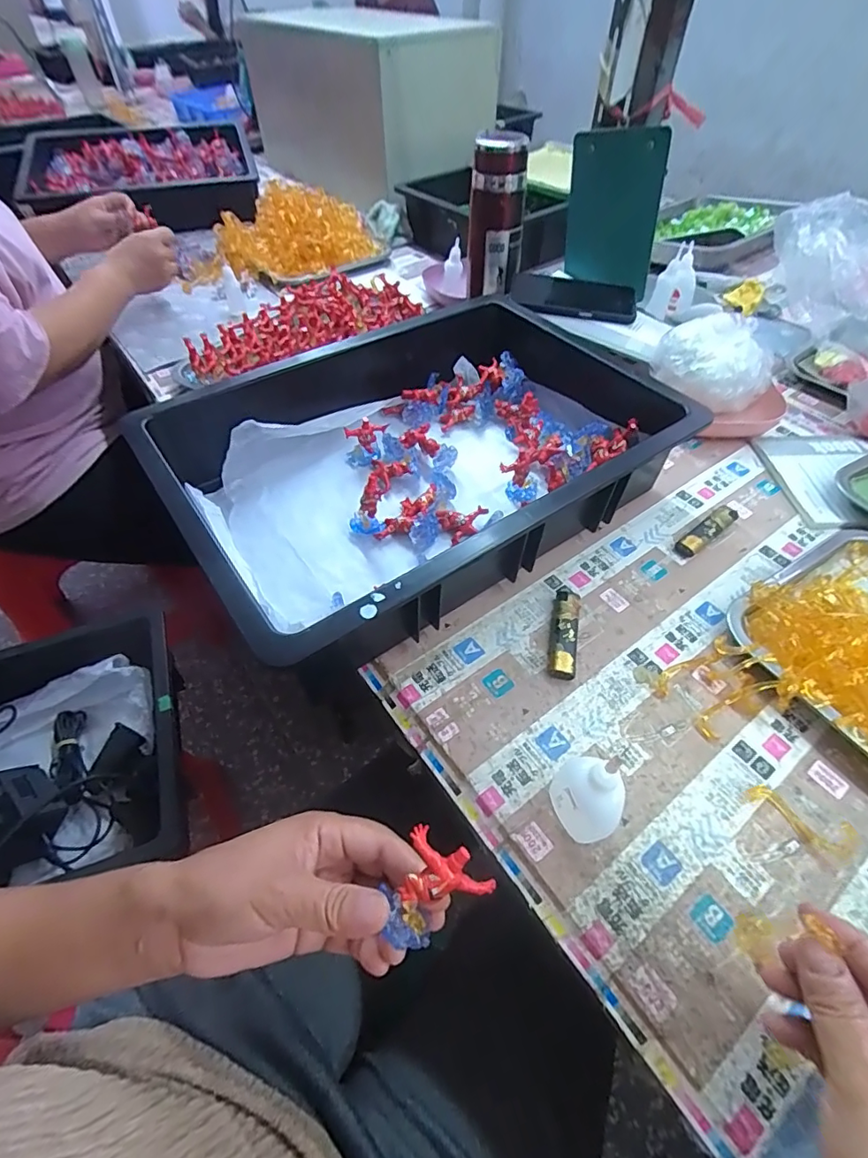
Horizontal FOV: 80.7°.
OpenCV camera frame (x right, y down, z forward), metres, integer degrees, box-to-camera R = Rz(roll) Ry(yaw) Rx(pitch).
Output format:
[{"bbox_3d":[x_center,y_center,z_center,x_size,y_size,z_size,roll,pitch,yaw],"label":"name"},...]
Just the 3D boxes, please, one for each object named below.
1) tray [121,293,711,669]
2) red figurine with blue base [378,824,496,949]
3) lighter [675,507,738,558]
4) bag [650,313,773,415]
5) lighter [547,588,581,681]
[{"bbox_3d":[-0.018,-0.129,0.508,0.451,0.094,0.348,-30,58,-21],"label":"tray"},{"bbox_3d":[-0.007,0.158,0.271,0.056,0.030,0.046,-39,102,-7],"label":"red figurine with blue base"},{"bbox_3d":[0.265,-0.046,0.494,0.087,0.014,0.018,-33,59,-23],"label":"lighter"},{"bbox_3d":[0.323,-0.242,0.596,0.111,0.094,0.097,-17,54,-13],"label":"bag"},{"bbox_3d":[0.109,0.043,0.423,0.022,0.015,0.084,10,53,8],"label":"lighter"}]

